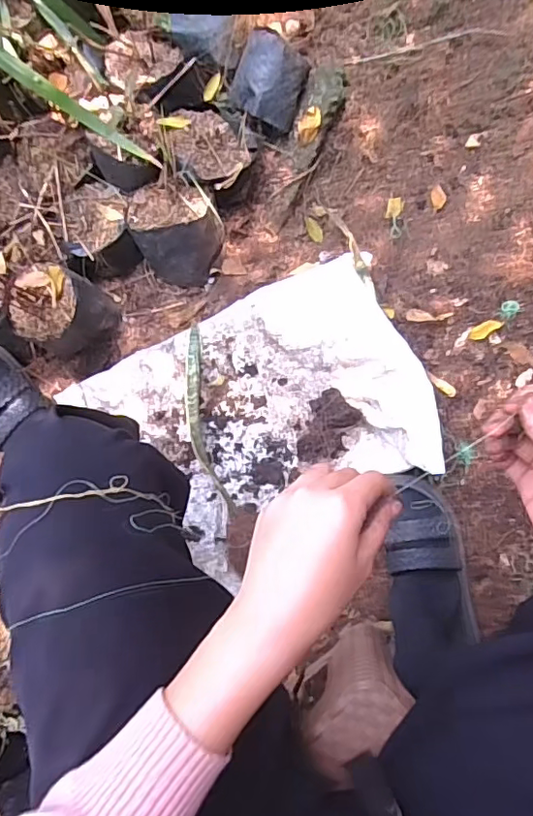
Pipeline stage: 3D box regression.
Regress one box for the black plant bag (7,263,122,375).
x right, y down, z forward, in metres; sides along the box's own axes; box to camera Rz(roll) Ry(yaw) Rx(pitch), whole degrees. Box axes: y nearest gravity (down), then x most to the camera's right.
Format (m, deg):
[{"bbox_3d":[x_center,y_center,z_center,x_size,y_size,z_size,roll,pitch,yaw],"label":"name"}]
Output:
[{"bbox_3d":[-0.283,-0.124,0.771,0.122,0.117,0.111,6,75,3],"label":"black plant bag"}]

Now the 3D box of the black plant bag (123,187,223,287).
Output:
[{"bbox_3d":[-0.126,-0.244,0.777,0.109,0.102,0.117,-27,76,-6],"label":"black plant bag"}]

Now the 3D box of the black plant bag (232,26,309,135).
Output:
[{"bbox_3d":[0.003,-0.449,0.752,0.095,0.075,0.091,32,78,9],"label":"black plant bag"}]

